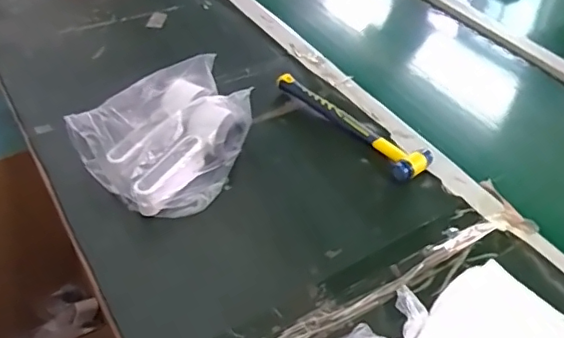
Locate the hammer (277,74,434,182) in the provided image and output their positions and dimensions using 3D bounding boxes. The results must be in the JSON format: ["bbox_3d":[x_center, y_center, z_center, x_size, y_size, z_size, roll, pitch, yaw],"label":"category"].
[{"bbox_3d":[0.092,-0.065,0.744,0.058,0.024,0.241,-27,50,-28],"label":"hammer"}]

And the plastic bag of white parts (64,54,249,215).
[{"bbox_3d":[-0.124,-0.034,0.660,0.188,0.083,0.157,-31,52,-31],"label":"plastic bag of white parts"}]

